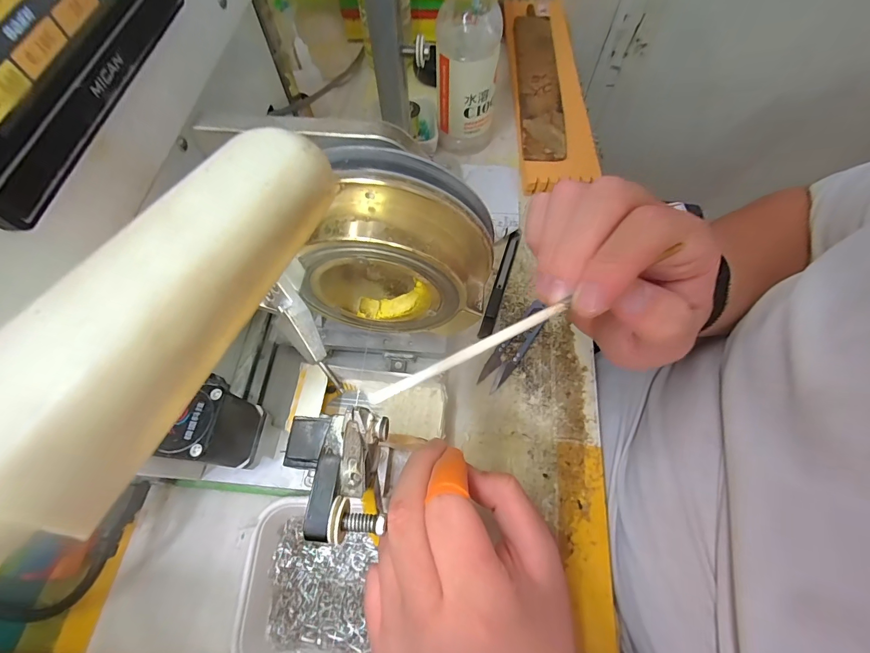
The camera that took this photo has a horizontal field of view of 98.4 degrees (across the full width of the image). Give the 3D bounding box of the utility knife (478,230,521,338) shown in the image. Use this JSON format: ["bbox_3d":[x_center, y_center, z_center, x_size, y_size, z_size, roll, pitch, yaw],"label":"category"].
[{"bbox_3d":[0.064,-0.043,0.363,0.011,0.006,0.123,17,66,8],"label":"utility knife"}]

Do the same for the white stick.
[{"bbox_3d":[0.014,0.013,0.171,0.098,0.004,0.005,-27,69,5],"label":"white stick"}]

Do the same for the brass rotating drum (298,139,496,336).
[{"bbox_3d":[-0.018,-0.035,0.193,0.094,0.089,0.057,13,66,6],"label":"brass rotating drum"}]

